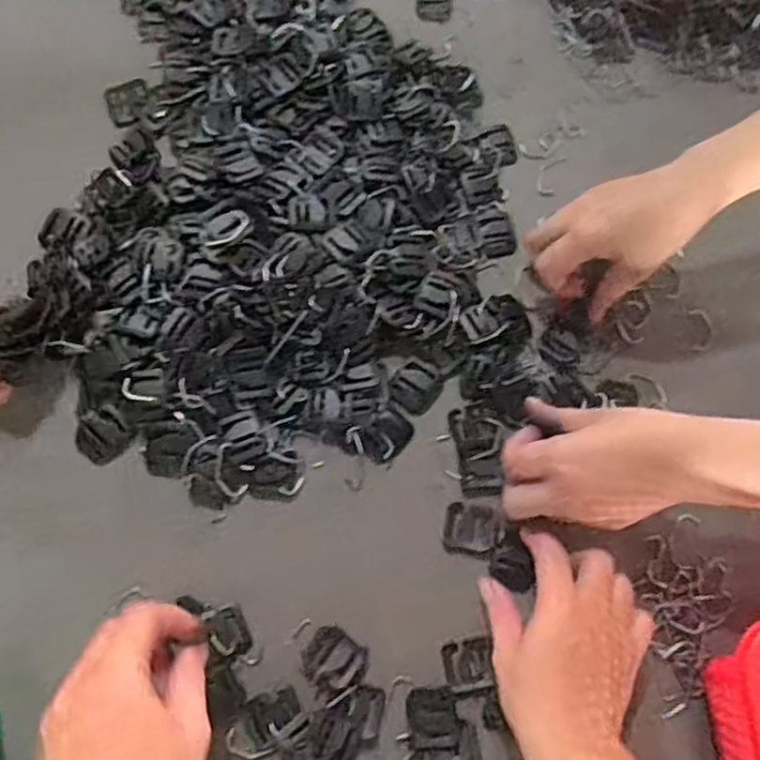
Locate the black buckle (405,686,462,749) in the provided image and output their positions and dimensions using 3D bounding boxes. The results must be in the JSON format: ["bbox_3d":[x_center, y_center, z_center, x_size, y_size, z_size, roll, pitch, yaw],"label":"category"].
[{"bbox_3d":[0.033,0.206,0.443,0.030,0.004,0.033,-10,73,-7],"label":"black buckle"}]

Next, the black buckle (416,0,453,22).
[{"bbox_3d":[0.046,-0.323,0.616,0.031,0.004,0.042,2,72,-3],"label":"black buckle"}]

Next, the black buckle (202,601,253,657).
[{"bbox_3d":[-0.094,0.156,0.451,0.024,0.013,0.032,-17,74,-7],"label":"black buckle"}]

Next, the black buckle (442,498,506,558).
[{"bbox_3d":[0.062,0.097,0.475,0.038,0.004,0.037,12,72,0],"label":"black buckle"}]

